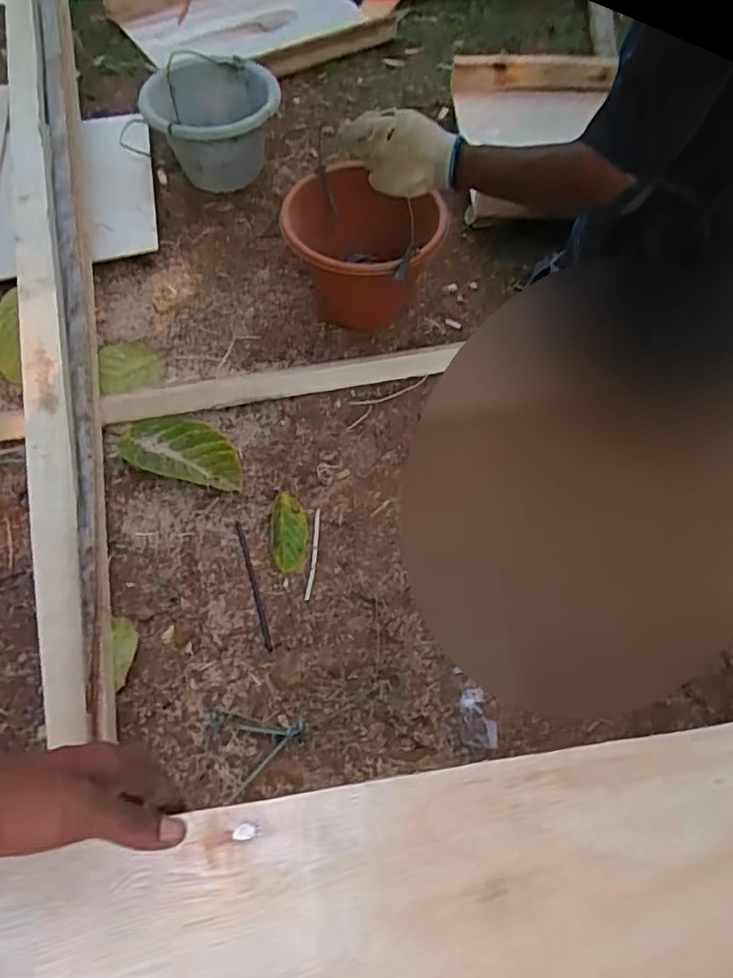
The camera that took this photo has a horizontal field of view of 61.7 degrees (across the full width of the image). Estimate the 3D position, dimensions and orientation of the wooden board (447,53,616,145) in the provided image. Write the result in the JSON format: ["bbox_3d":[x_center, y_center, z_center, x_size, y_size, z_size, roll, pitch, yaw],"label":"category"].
[{"bbox_3d":[0.382,-0.930,1.480,0.333,0.211,0.041,-5,61,-10],"label":"wooden board"}]

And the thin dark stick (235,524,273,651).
[{"bbox_3d":[-0.155,0.131,0.846,0.010,0.008,0.191,-15,62,-9],"label":"thin dark stick"}]

